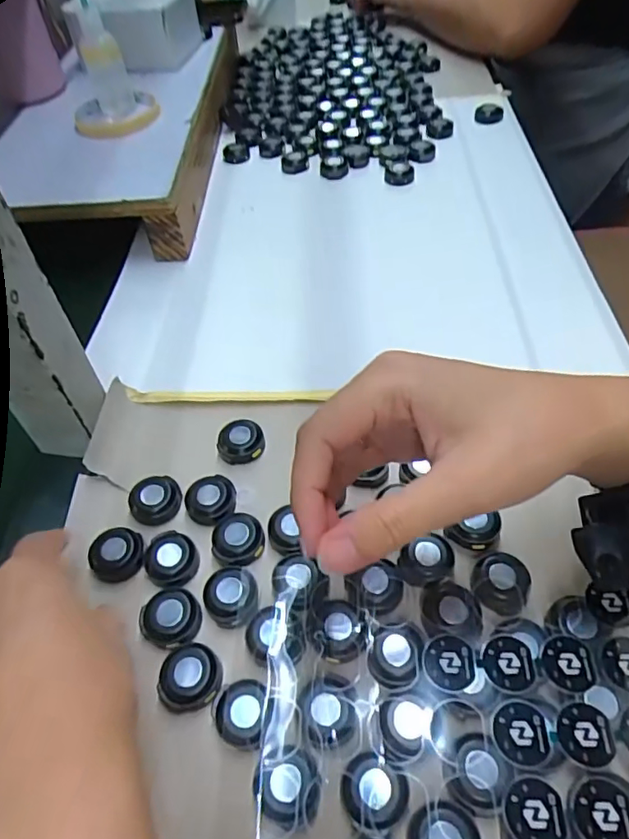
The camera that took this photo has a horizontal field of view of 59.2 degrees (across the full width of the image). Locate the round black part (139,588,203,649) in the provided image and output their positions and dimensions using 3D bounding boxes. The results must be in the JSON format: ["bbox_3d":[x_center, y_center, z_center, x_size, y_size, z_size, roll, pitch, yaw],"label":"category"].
[{"bbox_3d":[-0.076,0.104,0.291,0.031,0.010,0.028,5,52,10],"label":"round black part"}]

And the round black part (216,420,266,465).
[{"bbox_3d":[-0.048,0.013,0.361,0.029,0.010,0.029,-3,51,3],"label":"round black part"}]

